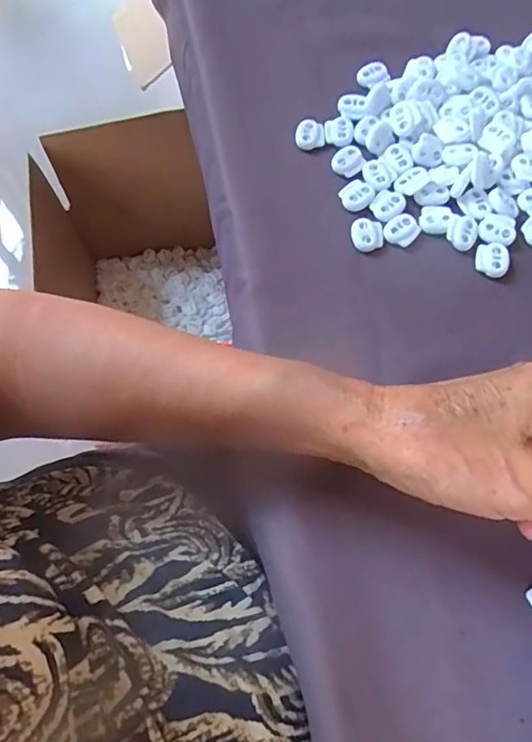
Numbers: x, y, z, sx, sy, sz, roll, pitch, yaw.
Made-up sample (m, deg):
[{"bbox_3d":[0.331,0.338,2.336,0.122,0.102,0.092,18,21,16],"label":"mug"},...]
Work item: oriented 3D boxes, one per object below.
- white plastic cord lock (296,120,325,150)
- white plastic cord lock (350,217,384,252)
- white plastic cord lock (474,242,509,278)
[{"bbox_3d":[0.030,-0.159,0.363,0.019,0.005,0.020,-5,71,-1],"label":"white plastic cord lock"},{"bbox_3d":[0.063,-0.085,0.334,0.019,0.004,0.023,1,71,1],"label":"white plastic cord lock"},{"bbox_3d":[0.137,-0.067,0.327,0.020,0.005,0.021,2,71,1],"label":"white plastic cord lock"}]

